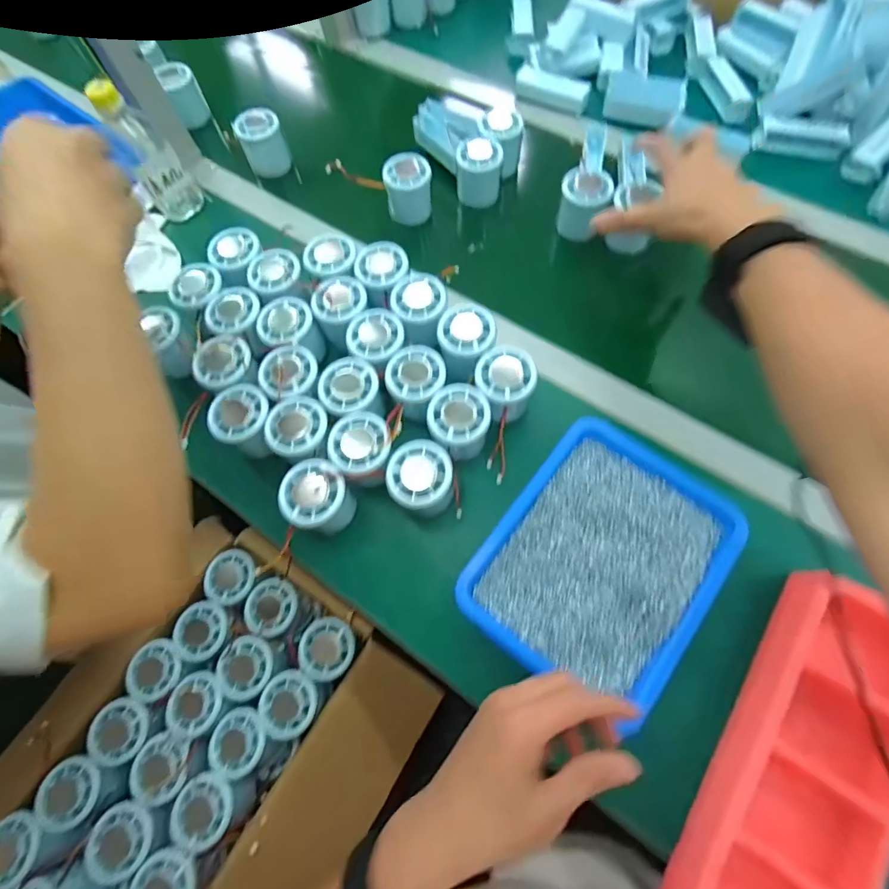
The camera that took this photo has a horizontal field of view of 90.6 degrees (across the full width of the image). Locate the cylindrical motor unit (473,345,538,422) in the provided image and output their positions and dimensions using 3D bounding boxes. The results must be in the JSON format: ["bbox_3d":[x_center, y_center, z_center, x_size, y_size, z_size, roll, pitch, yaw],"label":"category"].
[{"bbox_3d":[0.060,-0.057,0.435,0.057,0.052,0.060,-24,69,-6],"label":"cylindrical motor unit"}]

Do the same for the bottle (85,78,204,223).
[{"bbox_3d":[-0.352,-0.347,0.524,0.055,0.137,0.046,-36,71,-11],"label":"bottle"}]

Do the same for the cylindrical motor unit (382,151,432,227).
[{"bbox_3d":[-0.044,-0.319,0.553,0.054,0.062,0.051,-1,69,3],"label":"cylindrical motor unit"}]

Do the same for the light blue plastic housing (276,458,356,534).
[{"bbox_3d":[-0.110,0.051,0.398,0.060,0.046,0.068,-31,70,-9],"label":"light blue plastic housing"}]

